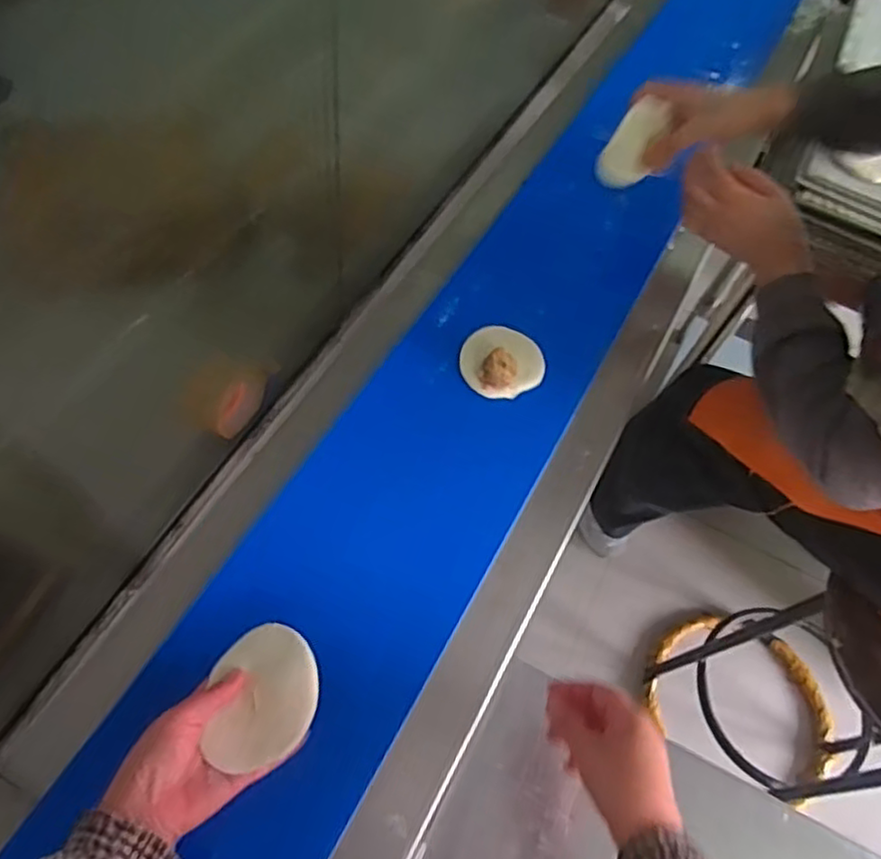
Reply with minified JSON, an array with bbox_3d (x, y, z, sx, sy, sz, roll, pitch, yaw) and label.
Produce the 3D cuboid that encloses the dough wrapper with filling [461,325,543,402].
[{"bbox_3d":[0.066,-0.075,0.715,0.087,0.037,0.080,3,60,-6],"label":"dough wrapper with filling"}]

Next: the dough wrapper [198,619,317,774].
[{"bbox_3d":[-0.130,0.193,0.499,0.076,0.007,0.092,-9,62,-5],"label":"dough wrapper"}]

